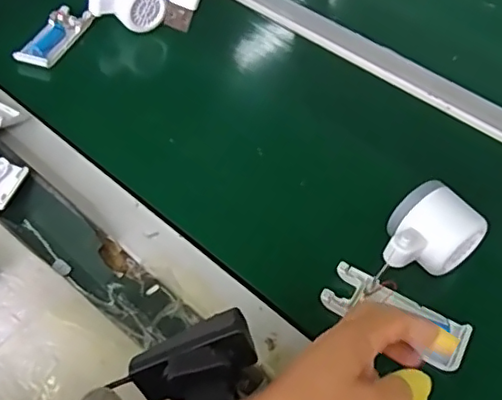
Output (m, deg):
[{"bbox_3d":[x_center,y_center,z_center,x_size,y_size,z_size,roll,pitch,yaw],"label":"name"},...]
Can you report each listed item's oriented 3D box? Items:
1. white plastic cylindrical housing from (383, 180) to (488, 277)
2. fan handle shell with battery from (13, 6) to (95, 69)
[{"bbox_3d":[0.133,0.029,0.432,0.070,0.049,0.057,-32,60,-27],"label":"white plastic cylindrical housing"},{"bbox_3d":[-0.214,-0.178,0.615,0.038,0.017,0.105,17,52,10],"label":"fan handle shell with battery"}]

